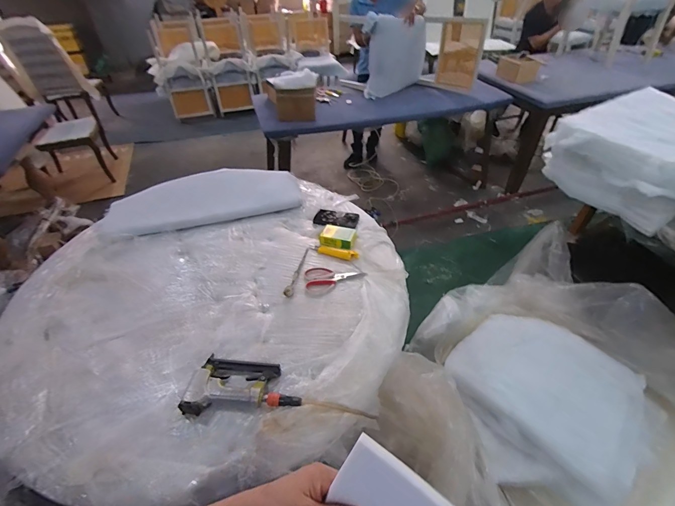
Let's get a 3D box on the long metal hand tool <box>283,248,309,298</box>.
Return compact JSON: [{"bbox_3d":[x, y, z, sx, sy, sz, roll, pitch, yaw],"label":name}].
[{"bbox_3d":[-0.122,0.050,1.037,0.027,0.018,0.216,8,43,11],"label":"long metal hand tool"}]

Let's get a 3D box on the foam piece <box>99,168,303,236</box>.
[{"bbox_3d":[-0.528,-0.239,1.334,0.720,0.073,0.362,-14,44,-12],"label":"foam piece"}]

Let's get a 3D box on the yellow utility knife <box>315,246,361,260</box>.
[{"bbox_3d":[-0.007,-0.003,1.088,0.157,0.014,0.036,14,45,18],"label":"yellow utility knife"}]

